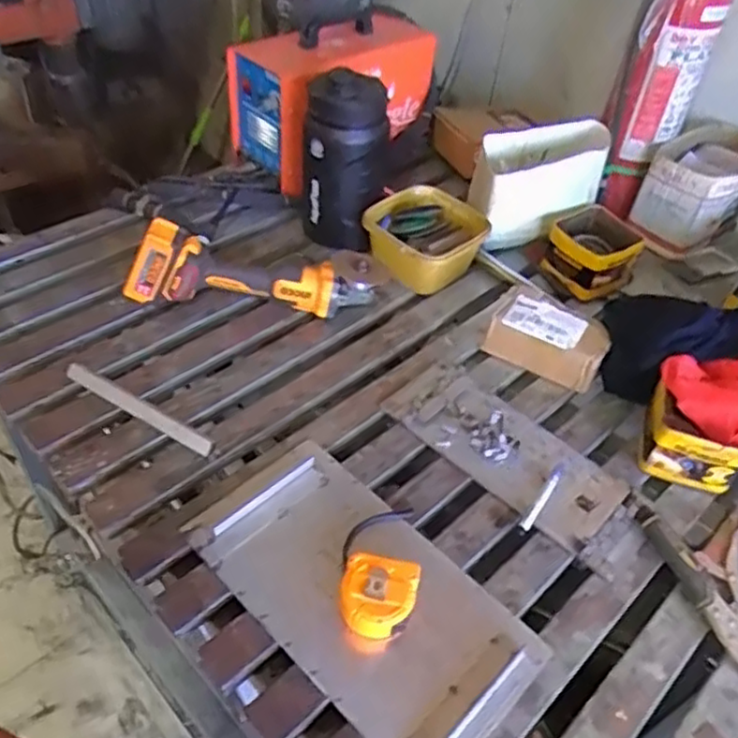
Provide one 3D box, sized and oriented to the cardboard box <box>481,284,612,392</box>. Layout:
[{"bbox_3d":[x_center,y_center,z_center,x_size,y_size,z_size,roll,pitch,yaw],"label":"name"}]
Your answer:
[{"bbox_3d":[0.266,-0.045,1.019,0.167,0.076,0.103,26,50,19],"label":"cardboard box"}]

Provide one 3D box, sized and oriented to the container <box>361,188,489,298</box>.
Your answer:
[{"bbox_3d":[0.093,-0.208,1.140,0.170,0.099,0.178,30,51,21],"label":"container"}]

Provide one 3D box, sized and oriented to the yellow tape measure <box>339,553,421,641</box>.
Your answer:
[{"bbox_3d":[0.010,0.244,0.730,0.080,0.044,0.082,9,46,3],"label":"yellow tape measure"}]

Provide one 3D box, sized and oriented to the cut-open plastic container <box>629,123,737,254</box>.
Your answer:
[{"bbox_3d":[0.579,-0.313,1.220,0.153,0.161,0.206,34,53,24],"label":"cut-open plastic container"}]

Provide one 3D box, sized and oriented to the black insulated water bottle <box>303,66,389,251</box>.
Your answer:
[{"bbox_3d":[-0.043,-0.334,1.111,0.133,0.279,0.101,8,46,2],"label":"black insulated water bottle"}]

